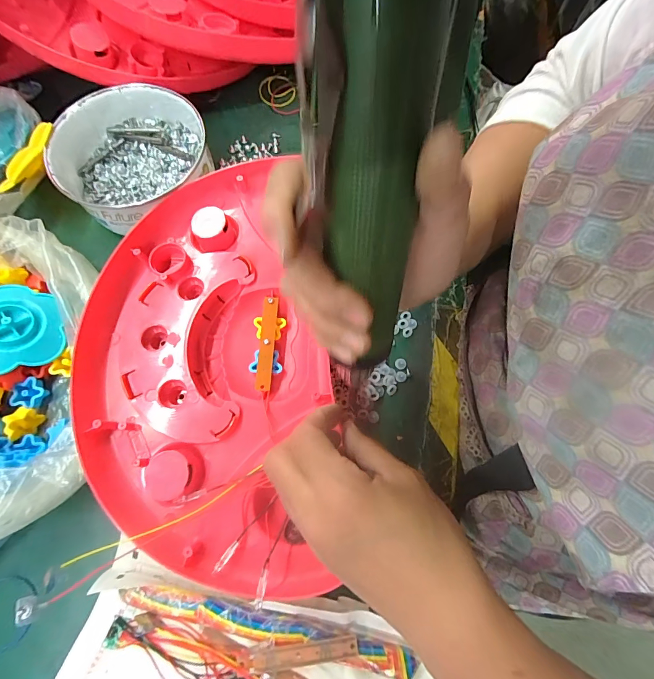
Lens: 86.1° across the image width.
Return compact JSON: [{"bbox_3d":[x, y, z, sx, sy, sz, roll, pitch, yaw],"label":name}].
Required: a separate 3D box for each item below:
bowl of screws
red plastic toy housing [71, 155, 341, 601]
[{"bbox_3d":[-0.185,-0.175,0.340,0.138,0.052,0.137,0,72,1],"label":"bowl of screws"},{"bbox_3d":[-0.098,0.005,0.286,0.188,0.040,0.333,-2,72,1],"label":"red plastic toy housing"}]

